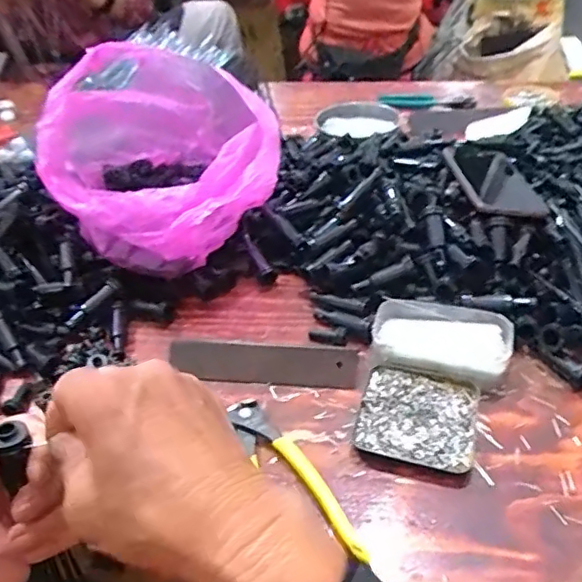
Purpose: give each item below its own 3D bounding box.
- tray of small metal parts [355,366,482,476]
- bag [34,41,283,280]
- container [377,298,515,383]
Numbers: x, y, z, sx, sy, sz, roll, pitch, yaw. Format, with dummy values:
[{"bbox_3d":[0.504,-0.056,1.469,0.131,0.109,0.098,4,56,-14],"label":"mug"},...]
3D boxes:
[{"bbox_3d":[0.108,0.107,0.496,0.097,0.013,0.091,8,43,15],"label":"tray of small metal parts"},{"bbox_3d":[-0.143,-0.157,0.675,0.250,0.155,0.255,-9,41,-4],"label":"bag"},{"bbox_3d":[0.140,0.046,0.542,0.122,0.033,0.072,8,43,14],"label":"container"}]

